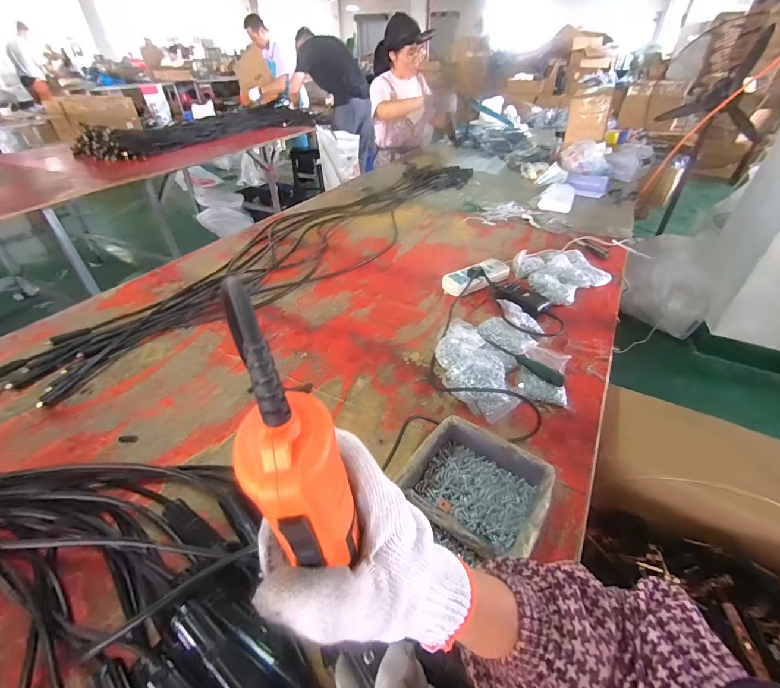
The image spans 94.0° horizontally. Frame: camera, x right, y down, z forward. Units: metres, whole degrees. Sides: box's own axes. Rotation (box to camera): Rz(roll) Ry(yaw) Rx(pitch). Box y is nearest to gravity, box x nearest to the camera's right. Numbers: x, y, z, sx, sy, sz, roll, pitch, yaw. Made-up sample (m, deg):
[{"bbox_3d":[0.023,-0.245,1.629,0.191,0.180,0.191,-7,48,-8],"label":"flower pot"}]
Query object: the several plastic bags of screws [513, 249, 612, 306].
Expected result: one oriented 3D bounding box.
[{"bbox_3d":[0.473,-0.209,1.017,0.303,0.048,0.219,-26,45,-27],"label":"several plastic bags of screws"}]

